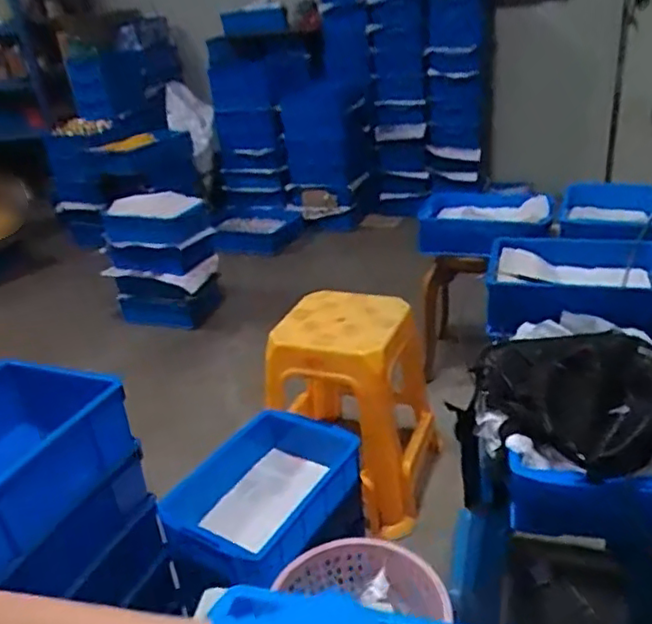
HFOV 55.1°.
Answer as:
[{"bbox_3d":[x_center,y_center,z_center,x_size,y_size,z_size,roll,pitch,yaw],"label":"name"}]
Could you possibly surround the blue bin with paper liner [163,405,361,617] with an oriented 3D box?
[{"bbox_3d":[-0.118,0.371,1.214,0.255,0.146,0.372,12,32,33],"label":"blue bin with paper liner"}]

